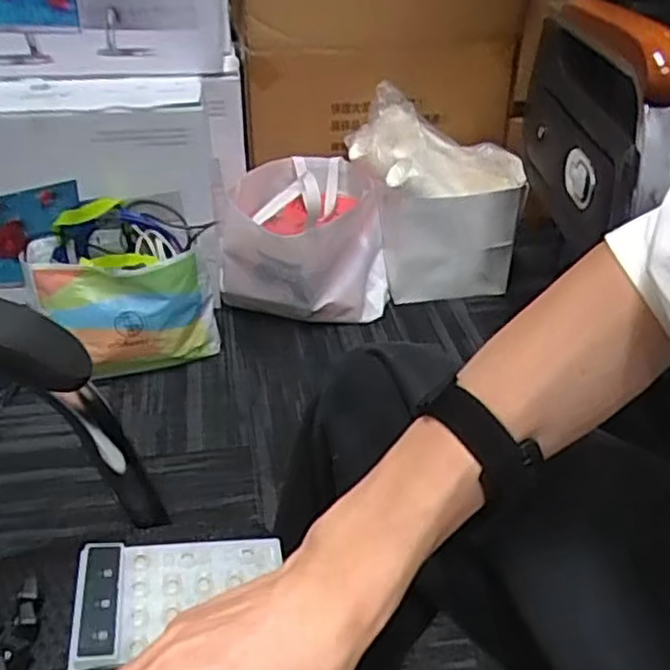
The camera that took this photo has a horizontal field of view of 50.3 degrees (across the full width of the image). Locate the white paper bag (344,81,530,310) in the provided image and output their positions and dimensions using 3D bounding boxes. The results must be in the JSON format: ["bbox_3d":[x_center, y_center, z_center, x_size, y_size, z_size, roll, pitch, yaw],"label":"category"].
[{"bbox_3d":[0.216,-0.271,1.510,0.355,0.403,0.166,4,36,4],"label":"white paper bag"}]

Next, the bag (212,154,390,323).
[{"bbox_3d":[-0.062,-0.188,1.497,0.339,0.327,0.231,0,36,-2],"label":"bag"}]

